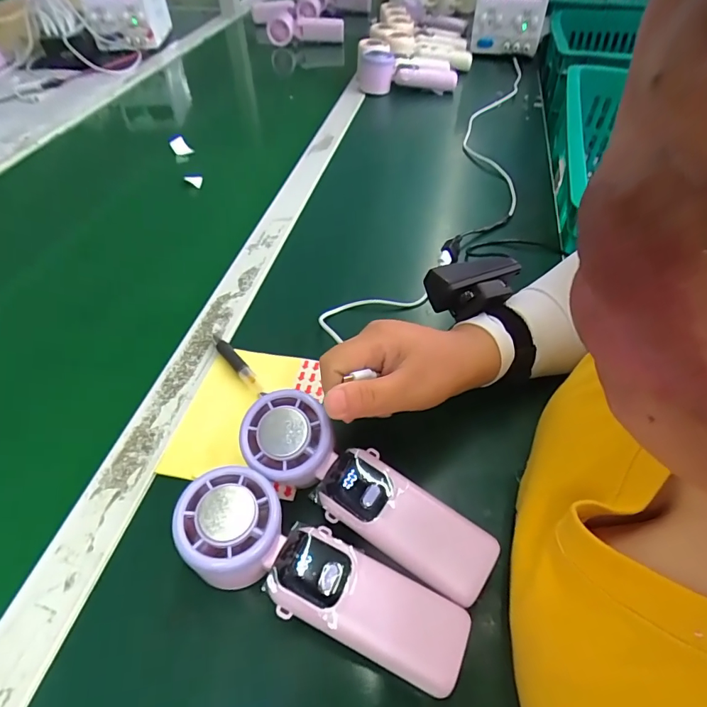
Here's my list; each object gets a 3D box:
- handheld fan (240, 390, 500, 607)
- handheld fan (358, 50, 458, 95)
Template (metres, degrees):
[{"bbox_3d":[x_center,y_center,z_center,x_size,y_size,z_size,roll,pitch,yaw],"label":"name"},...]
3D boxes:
[{"bbox_3d":[0.005,0.081,0.265,0.162,0.024,0.048,34,56,7],"label":"handheld fan"},{"bbox_3d":[0.094,-0.484,0.773,0.161,0.065,0.071,3,49,3],"label":"handheld fan"}]

